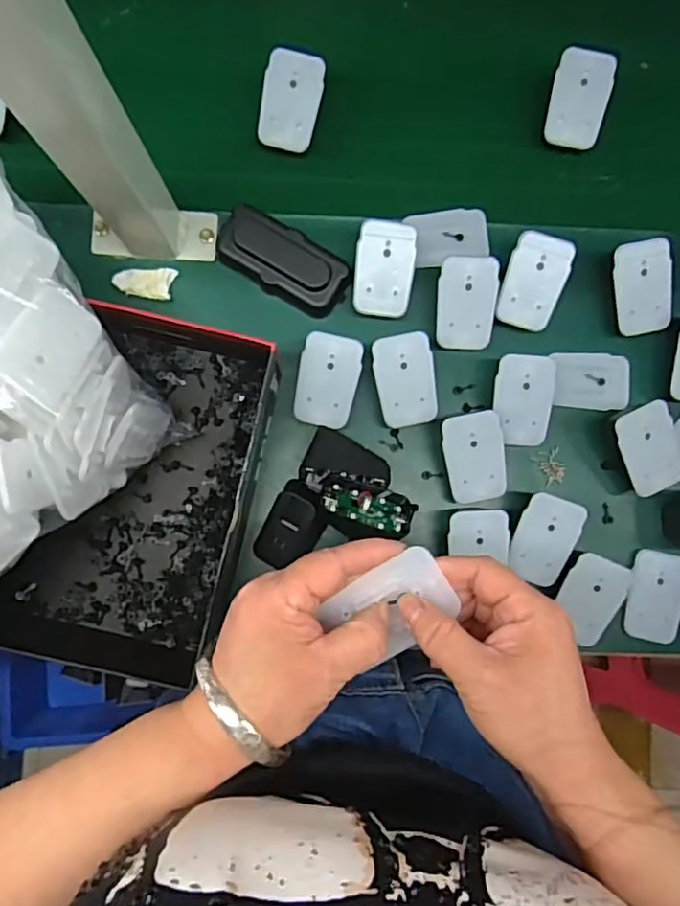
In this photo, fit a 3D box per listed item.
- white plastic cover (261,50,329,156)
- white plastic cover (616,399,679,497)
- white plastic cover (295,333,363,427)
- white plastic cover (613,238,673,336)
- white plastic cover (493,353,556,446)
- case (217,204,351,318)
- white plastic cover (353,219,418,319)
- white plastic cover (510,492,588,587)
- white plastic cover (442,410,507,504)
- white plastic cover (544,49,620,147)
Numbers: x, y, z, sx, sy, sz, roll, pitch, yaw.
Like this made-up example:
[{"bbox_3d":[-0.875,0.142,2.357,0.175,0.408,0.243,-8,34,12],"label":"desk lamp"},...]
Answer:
[{"bbox_3d":[-0.039,-0.279,0.495,0.045,0.004,0.070,12,106,-3],"label":"white plastic cover"},{"bbox_3d":[0.242,-0.003,0.484,0.045,0.006,0.070,-22,104,-2],"label":"white plastic cover"},{"bbox_3d":[-0.009,-0.055,0.479,0.045,0.004,0.069,12,103,0],"label":"white plastic cover"},{"bbox_3d":[0.239,-0.130,0.489,0.043,0.005,0.070,-12,107,6],"label":"white plastic cover"},{"bbox_3d":[0.143,-0.040,0.484,0.046,0.004,0.069,1,103,-2],"label":"white plastic cover"},{"bbox_3d":[-0.046,-0.153,0.503,0.106,0.026,0.048,31,87,1],"label":"case"},{"bbox_3d":[0.035,-0.143,0.484,0.044,0.006,0.070,6,105,4],"label":"white plastic cover"},{"bbox_3d":[0.157,0.066,0.475,0.043,0.004,0.065,23,102,3],"label":"white plastic cover"},{"bbox_3d":[0.104,0.004,0.479,0.044,0.004,0.069,-12,105,4],"label":"white plastic cover"},{"bbox_3d":[0.195,-0.286,0.504,0.044,0.007,0.070,10,106,9],"label":"white plastic cover"}]

